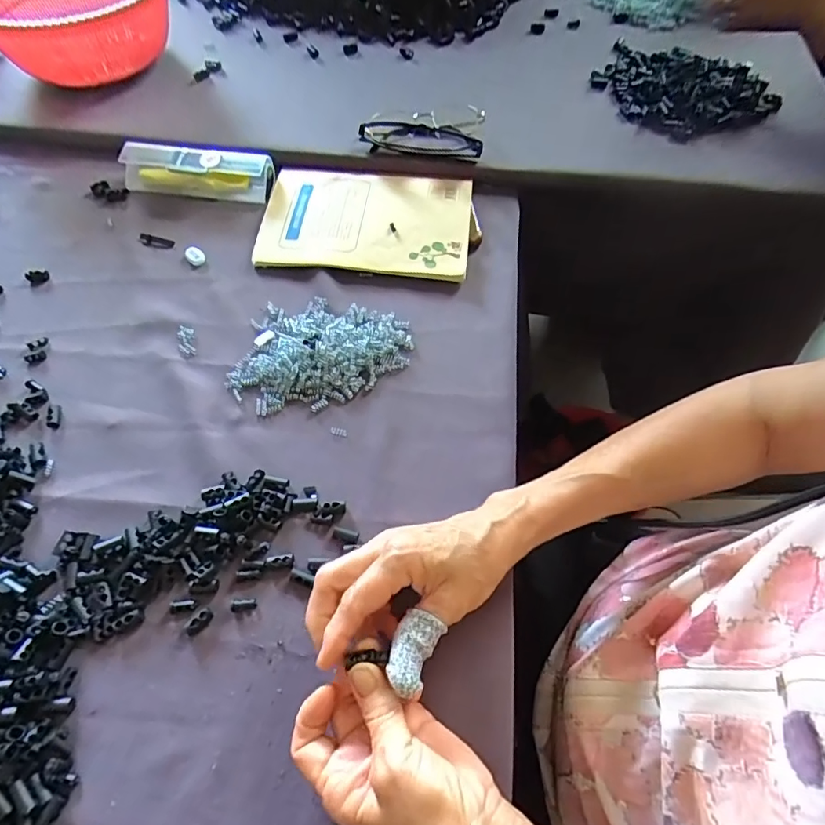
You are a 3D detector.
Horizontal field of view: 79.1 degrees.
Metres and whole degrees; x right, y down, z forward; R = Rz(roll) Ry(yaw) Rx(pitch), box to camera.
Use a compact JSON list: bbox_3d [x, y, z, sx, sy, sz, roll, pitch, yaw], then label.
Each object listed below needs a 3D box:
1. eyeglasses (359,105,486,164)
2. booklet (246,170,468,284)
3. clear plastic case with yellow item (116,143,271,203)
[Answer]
[{"bbox_3d":[0.012,-0.304,0.536,0.125,0.032,0.060,7,62,5],"label":"eyeglasses"},{"bbox_3d":[-0.048,-0.197,0.502,0.207,0.016,0.136,5,62,4],"label":"booklet"},{"bbox_3d":[-0.228,-0.257,0.526,0.153,0.031,0.044,8,62,5],"label":"clear plastic case with yellow item"}]

